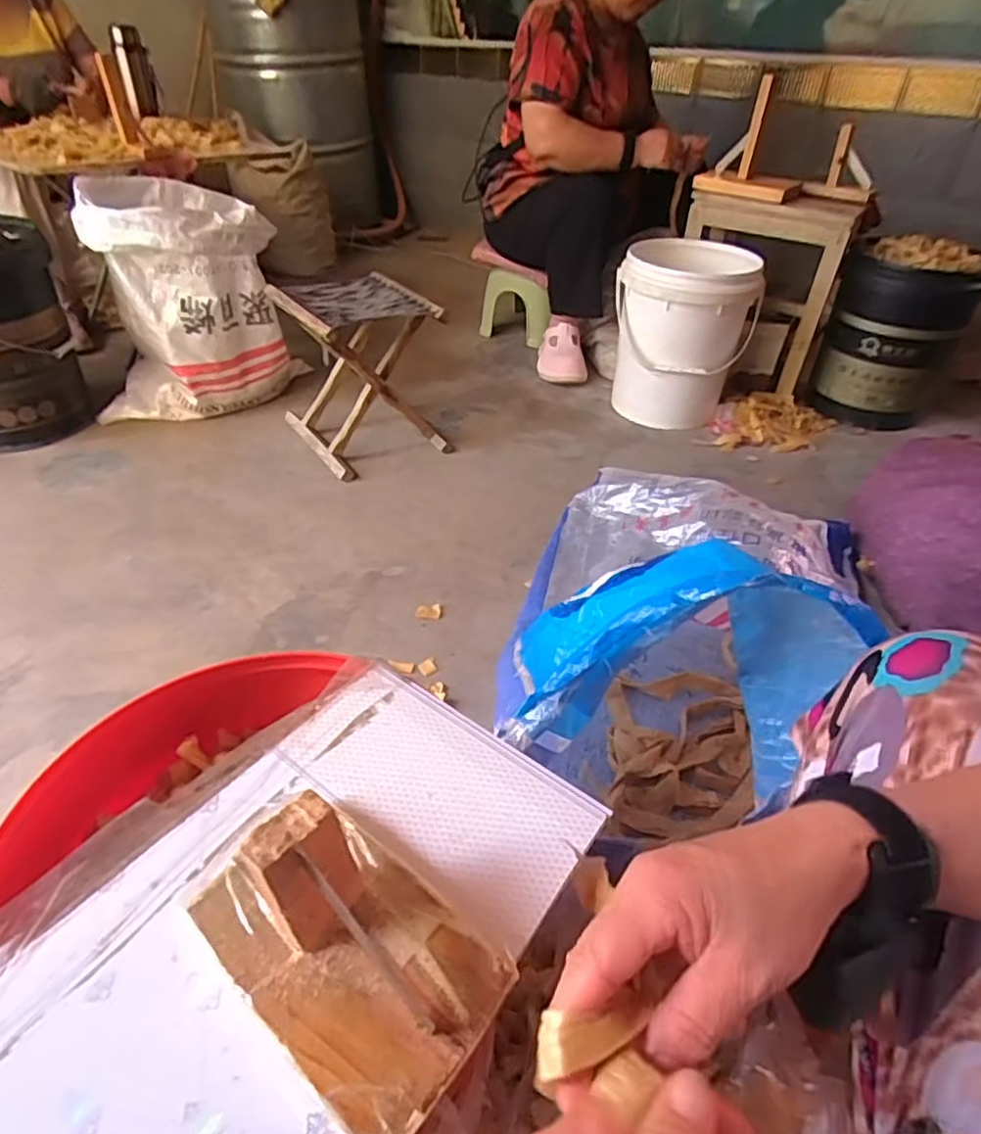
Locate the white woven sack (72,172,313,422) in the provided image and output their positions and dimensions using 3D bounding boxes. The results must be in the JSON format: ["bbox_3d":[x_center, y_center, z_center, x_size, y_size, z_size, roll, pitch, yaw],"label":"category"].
[{"bbox_3d":[-0.651,-0.571,1.413,0.406,0.427,0.255,-7,41,-13],"label":"white woven sack"}]

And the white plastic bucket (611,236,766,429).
[{"bbox_3d":[0.437,-0.535,1.492,0.293,0.353,0.273,17,42,15],"label":"white plastic bucket"}]

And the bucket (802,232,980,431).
[{"bbox_3d":[0.911,-0.512,1.479,0.280,0.371,0.270,20,43,21],"label":"bucket"}]

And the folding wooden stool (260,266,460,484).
[{"bbox_3d":[-0.265,-0.403,1.334,0.262,0.296,0.299,-23,47,-28],"label":"folding wooden stool"}]

